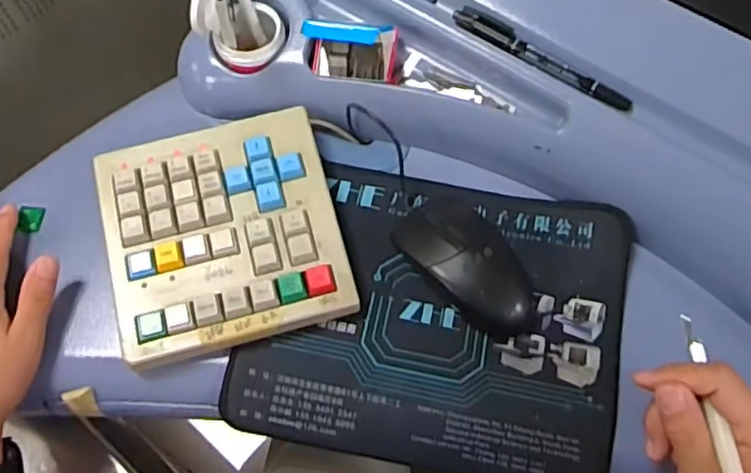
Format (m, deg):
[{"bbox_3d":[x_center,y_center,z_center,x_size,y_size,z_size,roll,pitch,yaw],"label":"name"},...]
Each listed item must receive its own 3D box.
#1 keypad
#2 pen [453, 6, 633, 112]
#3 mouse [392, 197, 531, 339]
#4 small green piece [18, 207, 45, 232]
[{"bbox_3d":[-0.105,-0.004,0.442,0.154,0.027,0.156,-14,66,-8],"label":"keypad"},{"bbox_3d":[0.115,-0.125,0.450,0.137,0.010,0.016,35,69,14],"label":"pen"},{"bbox_3d":[0.061,0.018,0.439,0.056,0.031,0.111,-35,70,-16],"label":"mouse"},{"bbox_3d":[-0.257,-0.014,0.479,0.016,0.007,0.023,-2,65,-2],"label":"small green piece"}]

